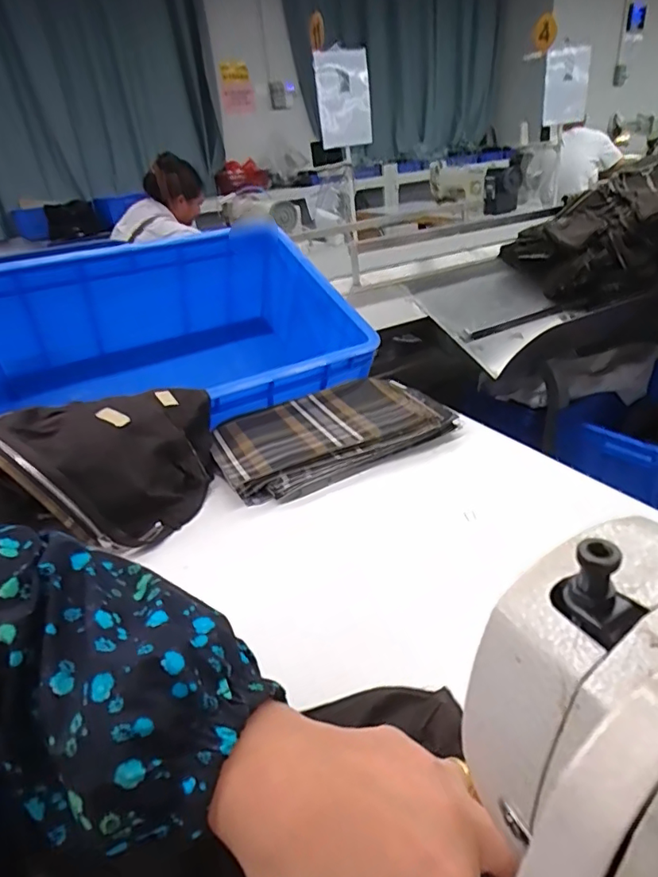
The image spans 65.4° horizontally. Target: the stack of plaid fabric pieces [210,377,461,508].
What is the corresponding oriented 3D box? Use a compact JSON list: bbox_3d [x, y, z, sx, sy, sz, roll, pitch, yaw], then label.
[{"bbox_3d":[-0.001,-0.011,0.650,0.283,0.031,0.162,-19,32,-22],"label":"stack of plaid fabric pieces"}]

